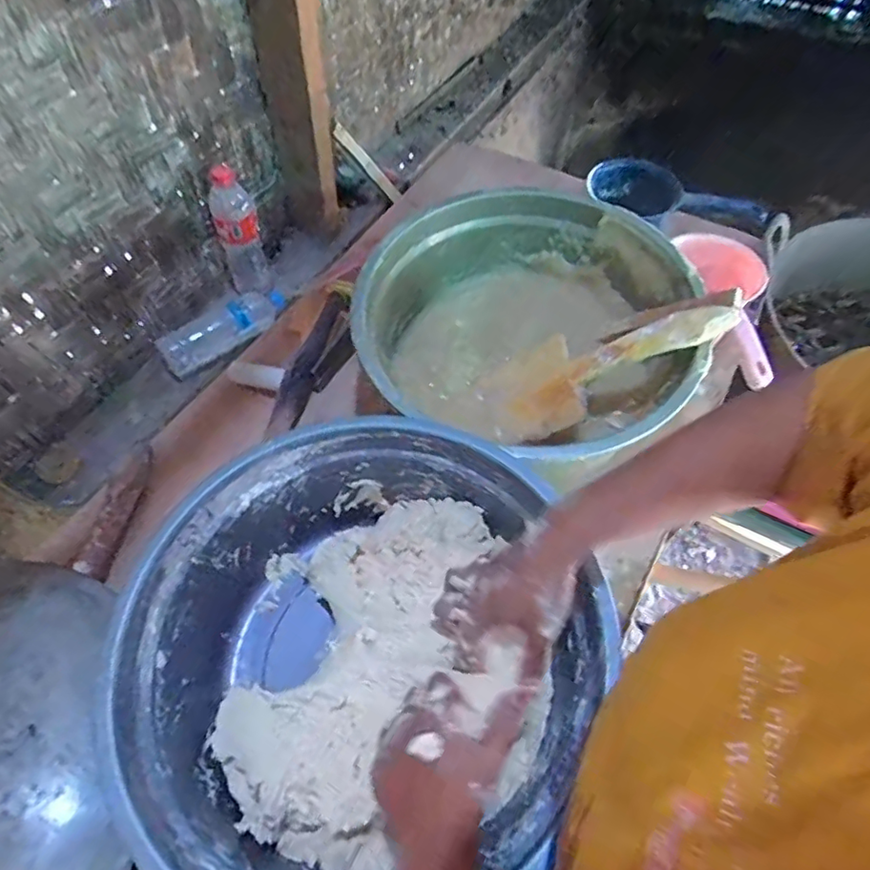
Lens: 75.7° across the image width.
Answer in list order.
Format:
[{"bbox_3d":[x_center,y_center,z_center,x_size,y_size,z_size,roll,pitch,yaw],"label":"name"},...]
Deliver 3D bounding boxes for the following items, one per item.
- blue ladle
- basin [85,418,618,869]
[{"bbox_3d":[0.371,-0.358,0.864,0.274,0.086,0.059,27,61,15],"label":"blue ladle"},{"bbox_3d":[-0.060,0.203,0.534,0.383,0.181,0.397,34,64,19],"label":"basin"}]

